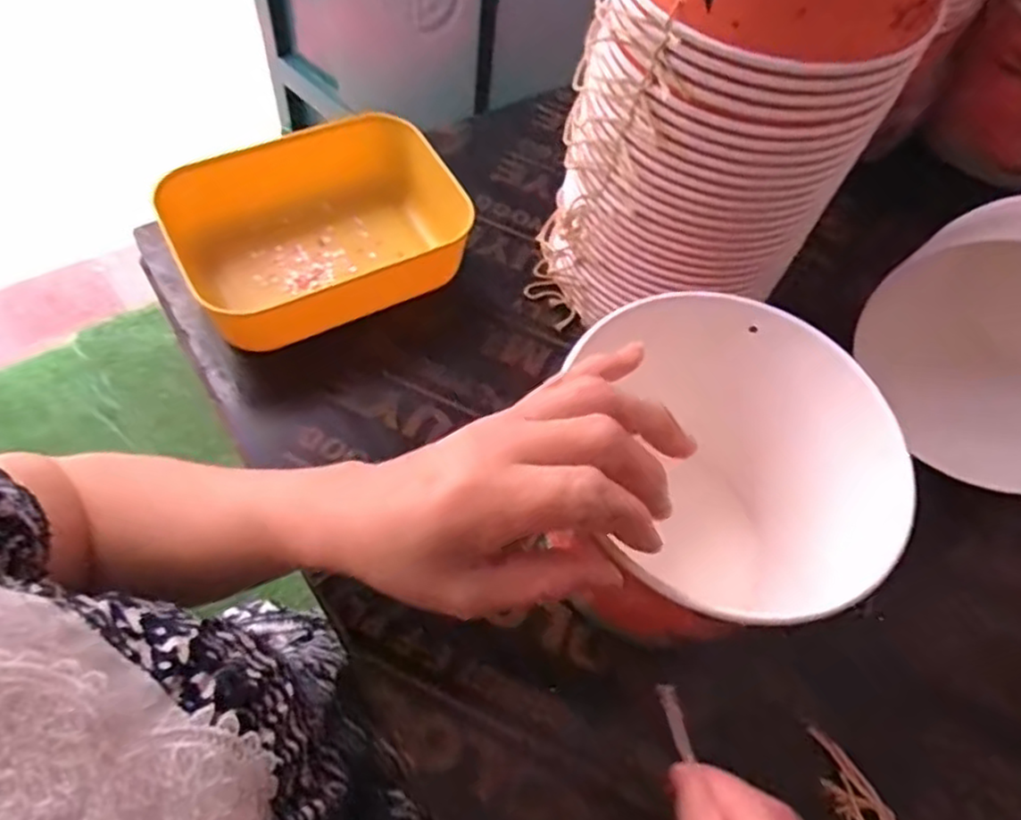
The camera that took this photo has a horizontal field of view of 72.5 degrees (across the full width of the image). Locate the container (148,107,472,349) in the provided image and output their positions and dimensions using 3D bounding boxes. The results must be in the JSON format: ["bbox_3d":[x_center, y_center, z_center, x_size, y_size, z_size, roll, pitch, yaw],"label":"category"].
[{"bbox_3d":[-0.135,-0.123,0.496,0.172,0.060,0.142,-24,65,-19],"label":"container"}]

